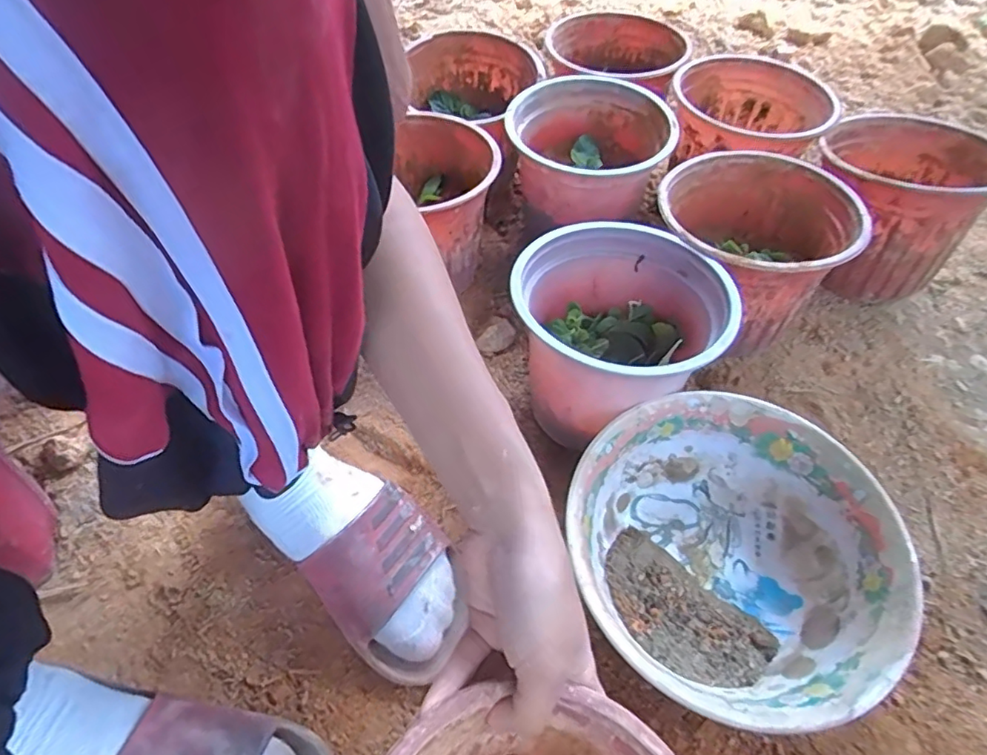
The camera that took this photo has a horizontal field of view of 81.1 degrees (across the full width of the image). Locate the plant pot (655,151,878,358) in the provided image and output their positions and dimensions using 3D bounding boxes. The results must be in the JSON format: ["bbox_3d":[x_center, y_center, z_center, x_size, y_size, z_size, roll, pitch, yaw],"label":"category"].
[{"bbox_3d":[0.233,-0.109,0.560,0.165,0.146,0.181,1,50,-1],"label":"plant pot"}]

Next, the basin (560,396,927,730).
[{"bbox_3d":[0.173,0.127,0.423,0.194,0.089,0.213,2,51,-2],"label":"basin"}]

